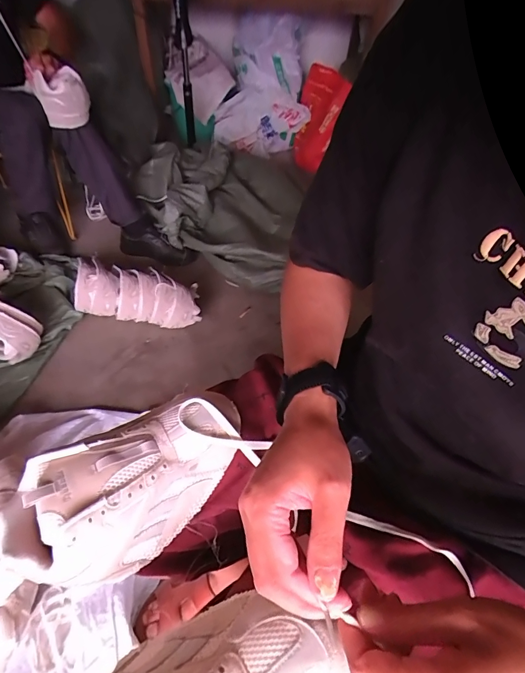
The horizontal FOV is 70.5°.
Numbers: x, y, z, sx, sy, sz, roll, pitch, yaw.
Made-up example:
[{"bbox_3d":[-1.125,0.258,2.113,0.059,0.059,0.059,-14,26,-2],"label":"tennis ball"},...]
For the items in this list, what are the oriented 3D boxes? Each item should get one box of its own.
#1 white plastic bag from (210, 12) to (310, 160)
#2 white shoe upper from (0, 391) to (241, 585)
[{"bbox_3d":[-0.003,-1.073,1.627,0.407,0.497,0.171,1,46,-6],"label":"white plastic bag"},{"bbox_3d":[-0.129,0.148,0.376,0.232,0.077,0.120,-27,56,-26],"label":"white shoe upper"}]

